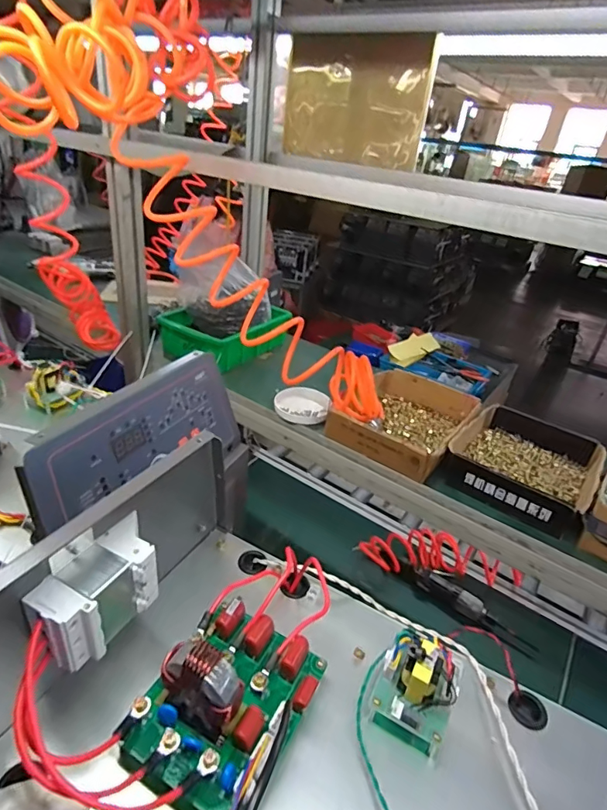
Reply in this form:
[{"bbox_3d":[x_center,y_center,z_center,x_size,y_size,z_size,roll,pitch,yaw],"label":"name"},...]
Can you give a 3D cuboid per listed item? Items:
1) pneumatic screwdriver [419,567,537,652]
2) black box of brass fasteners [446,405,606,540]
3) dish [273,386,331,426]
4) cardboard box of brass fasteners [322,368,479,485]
[{"bbox_3d":[0.340,0.410,0.931,0.243,0.037,0.037,25,35,27],"label":"pneumatic screwdriver"},{"bbox_3d":[0.326,0.085,0.690,0.184,0.048,0.214,25,35,27],"label":"black box of brass fasteners"},{"bbox_3d":[-0.002,0.001,0.808,0.093,0.020,0.099,6,31,-3],"label":"dish"},{"bbox_3d":[0.167,0.018,0.765,0.187,0.051,0.230,26,35,28],"label":"cardboard box of brass fasteners"}]

